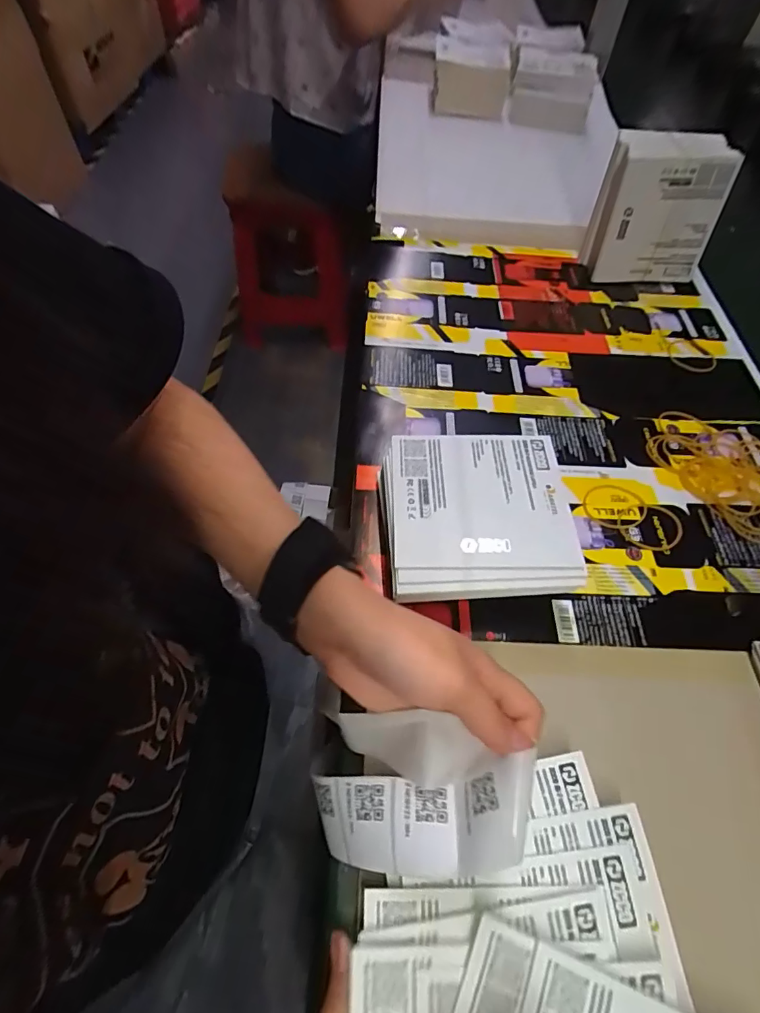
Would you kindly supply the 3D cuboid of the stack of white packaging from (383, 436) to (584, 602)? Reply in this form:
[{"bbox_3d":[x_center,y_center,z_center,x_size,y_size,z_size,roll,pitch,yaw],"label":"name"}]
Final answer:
[{"bbox_3d":[0.066,0.002,0.341,0.123,0.016,0.125,0,56,-3],"label":"stack of white packaging"}]

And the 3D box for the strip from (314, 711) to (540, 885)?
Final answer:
[{"bbox_3d":[0.018,0.145,0.245,0.109,0.021,0.072,-4,66,25],"label":"strip"}]

